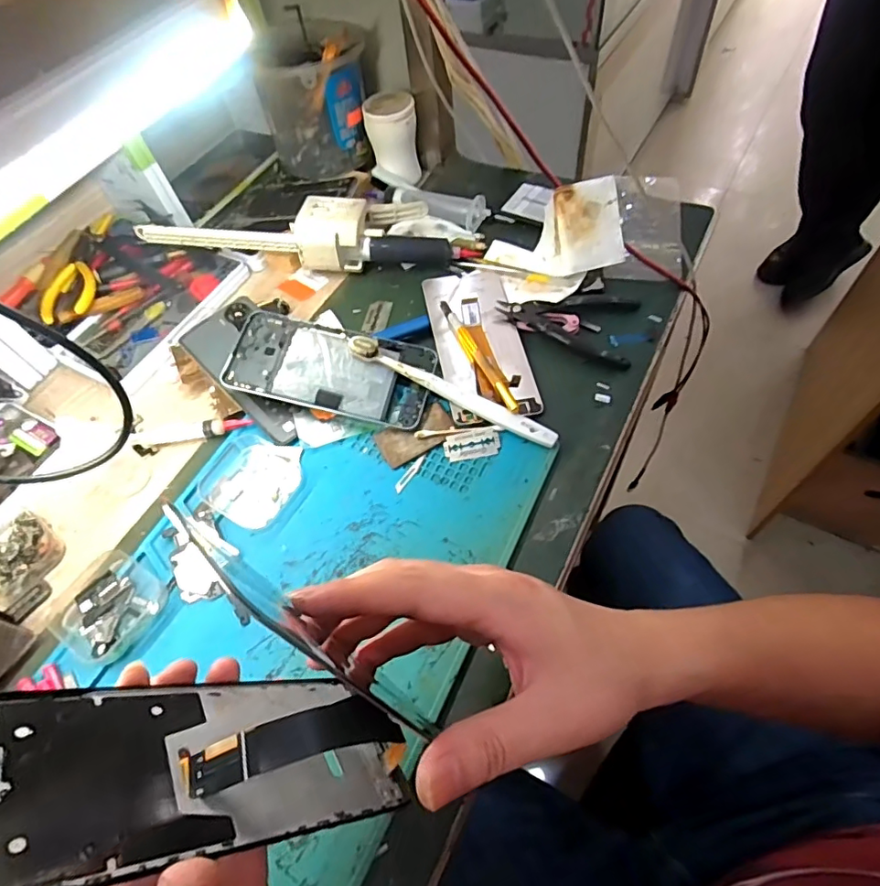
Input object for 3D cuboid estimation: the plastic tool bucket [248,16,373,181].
[{"bbox_3d":[-0.135,-0.372,0.574,0.113,0.114,0.109,-12,57,-2],"label":"plastic tool bucket"}]

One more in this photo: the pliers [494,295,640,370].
[{"bbox_3d":[0.108,-0.107,0.458,0.114,0.012,0.074,11,60,13],"label":"pliers"}]

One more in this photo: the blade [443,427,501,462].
[{"bbox_3d":[0.025,0.001,0.409,0.042,0.004,0.023,-10,68,4],"label":"blade"}]

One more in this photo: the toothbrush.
[{"bbox_3d":[0.007,-0.041,0.420,0.182,0.023,0.017,26,65,21],"label":"toothbrush"}]

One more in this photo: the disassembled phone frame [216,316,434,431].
[{"bbox_3d":[-0.092,-0.061,0.442,0.168,0.010,0.075,13,67,4],"label":"disassembled phone frame"}]

